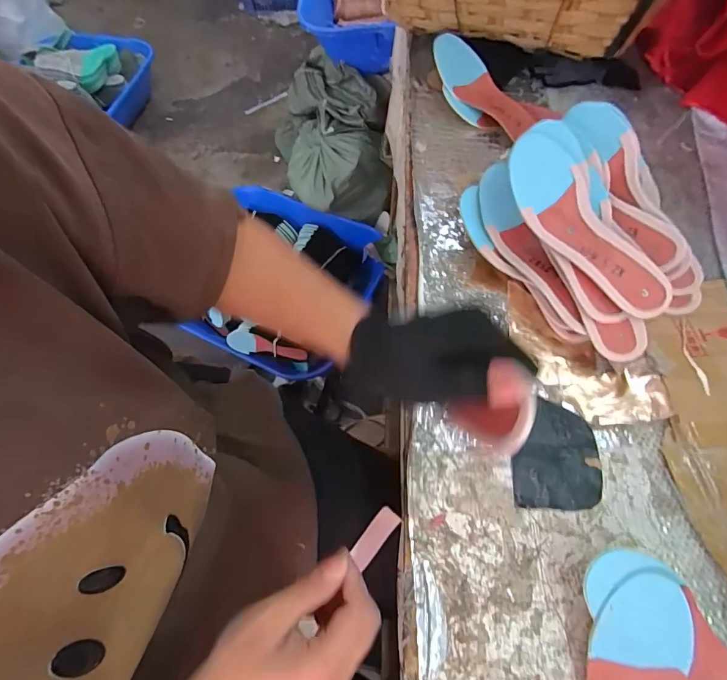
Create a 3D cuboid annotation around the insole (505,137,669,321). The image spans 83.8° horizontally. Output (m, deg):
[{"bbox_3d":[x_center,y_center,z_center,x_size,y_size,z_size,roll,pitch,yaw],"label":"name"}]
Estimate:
[{"bbox_3d":[0.216,-0.111,0.399,0.072,0.027,0.203,-33,83,-13],"label":"insole"}]

